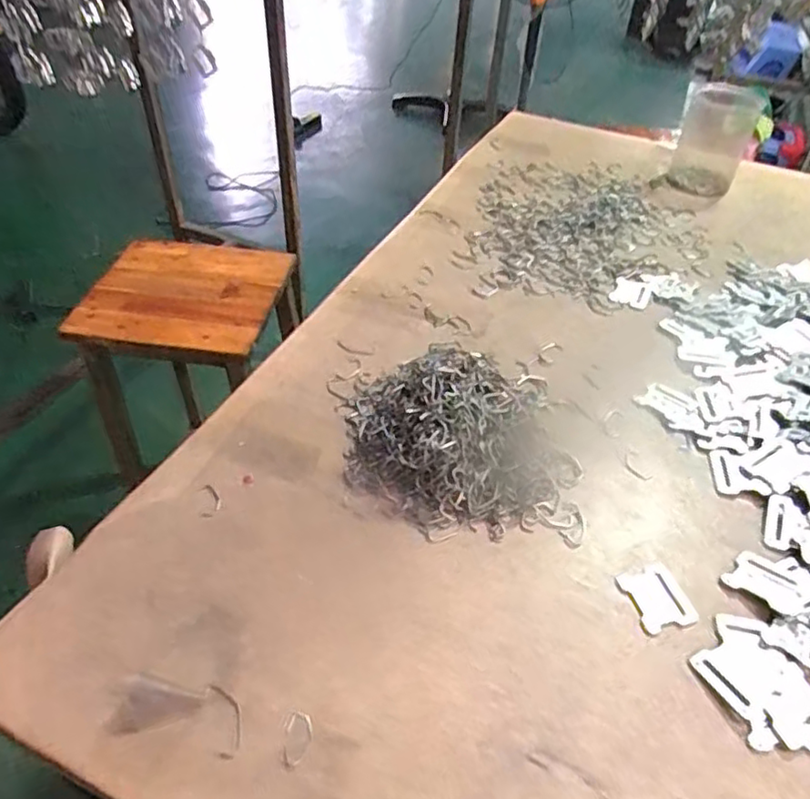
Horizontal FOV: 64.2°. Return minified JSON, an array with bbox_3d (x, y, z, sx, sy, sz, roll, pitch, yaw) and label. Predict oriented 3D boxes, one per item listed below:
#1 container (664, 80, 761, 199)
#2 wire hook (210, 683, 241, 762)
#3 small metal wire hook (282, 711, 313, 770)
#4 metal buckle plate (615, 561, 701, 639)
[{"bbox_3d":[0.476,-0.399,1.000,0.105,0.128,0.110,18,46,16],"label":"container"},{"bbox_3d":[-0.117,0.210,0.424,0.017,0.004,0.051,-13,46,-15],"label":"wire hook"},{"bbox_3d":[-0.070,0.219,0.417,0.018,0.004,0.035,0,44,-2],"label":"small metal wire hook"},{"bbox_3d":[0.195,0.153,0.499,0.045,0.004,0.051,-9,45,-12],"label":"metal buckle plate"}]

